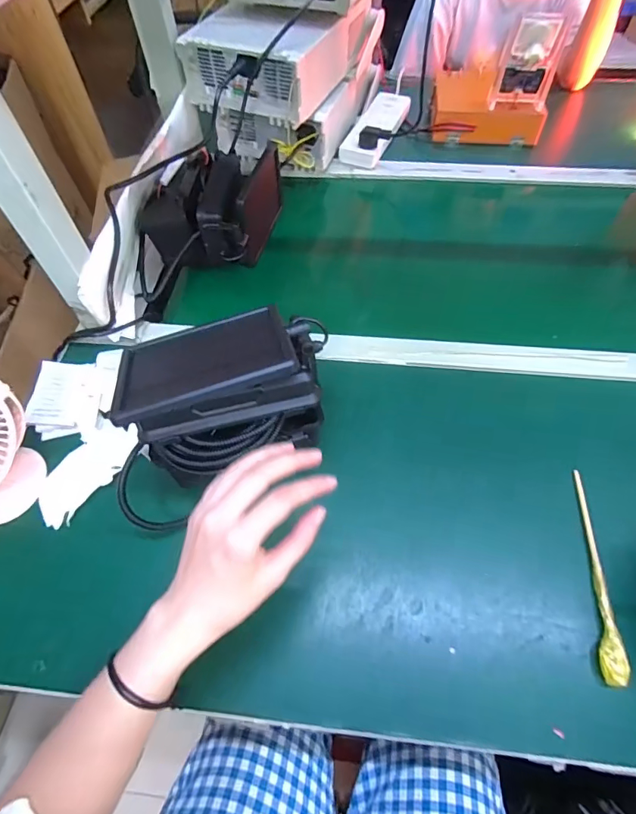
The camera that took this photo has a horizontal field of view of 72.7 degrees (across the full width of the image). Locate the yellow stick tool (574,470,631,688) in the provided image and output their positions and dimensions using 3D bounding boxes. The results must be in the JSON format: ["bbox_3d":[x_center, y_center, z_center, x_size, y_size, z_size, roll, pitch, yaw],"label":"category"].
[{"bbox_3d":[0.278,0.161,0.436,0.019,0.023,0.204,5,59,4],"label":"yellow stick tool"}]

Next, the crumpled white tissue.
[{"bbox_3d":[-0.267,0.069,0.497,0.063,0.025,0.130,32,64,19],"label":"crumpled white tissue"}]

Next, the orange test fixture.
[{"bbox_3d":[0.331,-0.612,0.804,0.203,0.182,0.104,7,59,5],"label":"orange test fixture"}]

